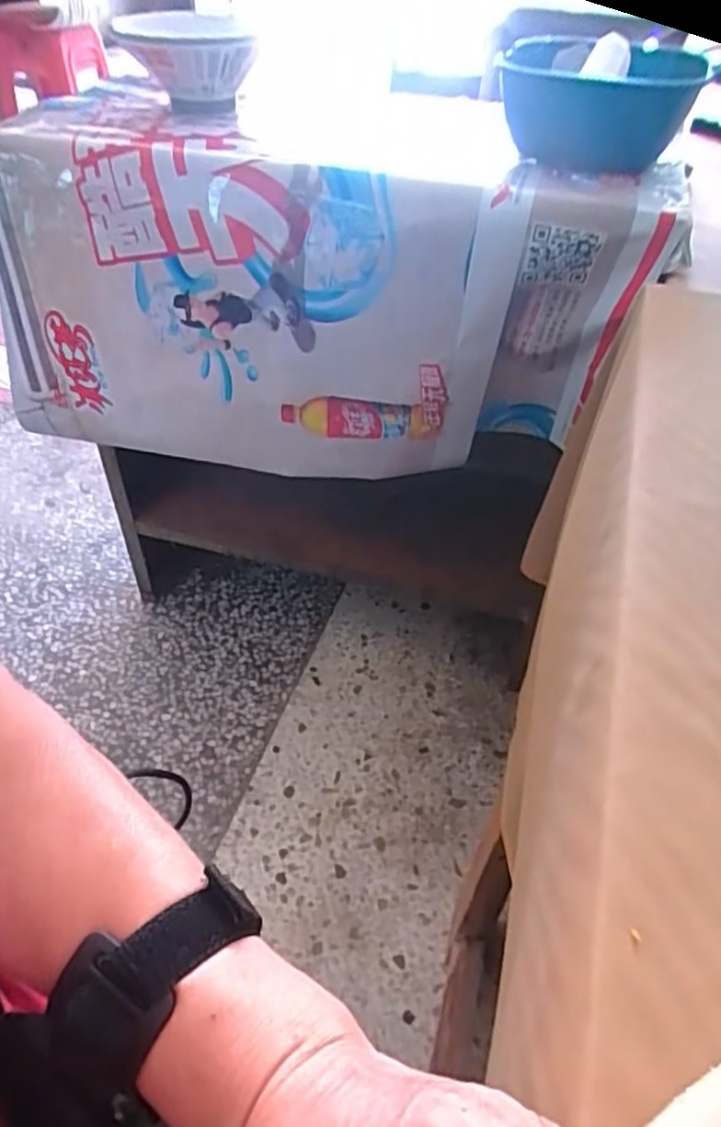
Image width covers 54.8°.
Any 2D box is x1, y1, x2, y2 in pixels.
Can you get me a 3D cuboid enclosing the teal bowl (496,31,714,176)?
[{"bbox_3d":[0.247,-0.488,0.760,0.175,0.105,0.179,2,45,-2],"label":"teal bowl"}]

